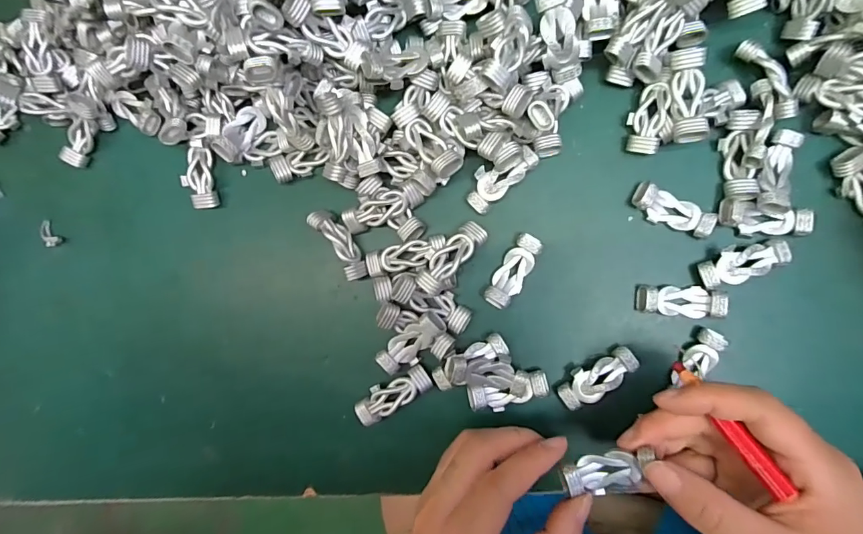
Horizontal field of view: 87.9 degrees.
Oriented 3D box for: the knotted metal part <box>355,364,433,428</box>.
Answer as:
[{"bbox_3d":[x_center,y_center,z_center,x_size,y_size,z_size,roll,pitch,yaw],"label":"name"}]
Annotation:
[{"bbox_3d":[-0.022,0.071,0.250,0.045,0.007,0.017,-34,87,7],"label":"knotted metal part"}]

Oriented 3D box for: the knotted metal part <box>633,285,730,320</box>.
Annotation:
[{"bbox_3d":[0.130,0.018,0.233,0.042,0.010,0.016,1,91,8],"label":"knotted metal part"}]

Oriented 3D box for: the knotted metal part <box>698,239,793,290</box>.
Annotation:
[{"bbox_3d":[0.158,-0.003,0.228,0.042,0.008,0.018,-20,88,8],"label":"knotted metal part"}]

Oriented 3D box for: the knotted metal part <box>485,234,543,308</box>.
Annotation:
[{"bbox_3d":[0.045,0.002,0.244,0.016,0.011,0.041,29,95,6],"label":"knotted metal part"}]

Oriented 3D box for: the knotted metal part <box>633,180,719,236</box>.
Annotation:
[{"bbox_3d":[0.126,-0.030,0.234,0.042,0.010,0.017,21,94,7],"label":"knotted metal part"}]

